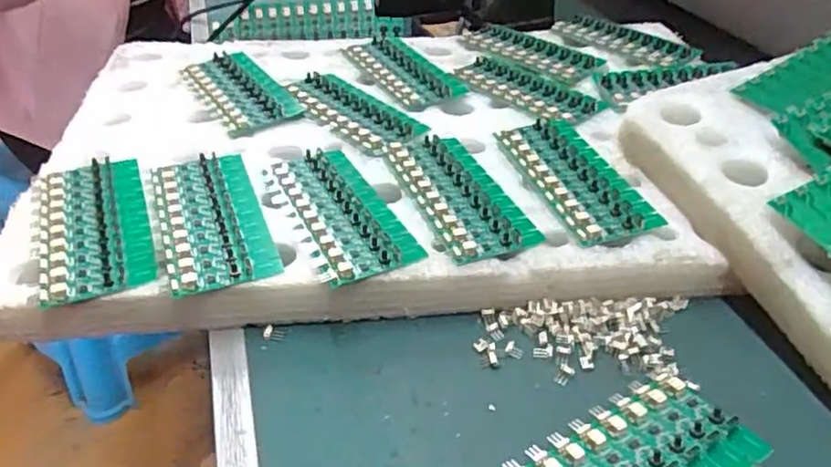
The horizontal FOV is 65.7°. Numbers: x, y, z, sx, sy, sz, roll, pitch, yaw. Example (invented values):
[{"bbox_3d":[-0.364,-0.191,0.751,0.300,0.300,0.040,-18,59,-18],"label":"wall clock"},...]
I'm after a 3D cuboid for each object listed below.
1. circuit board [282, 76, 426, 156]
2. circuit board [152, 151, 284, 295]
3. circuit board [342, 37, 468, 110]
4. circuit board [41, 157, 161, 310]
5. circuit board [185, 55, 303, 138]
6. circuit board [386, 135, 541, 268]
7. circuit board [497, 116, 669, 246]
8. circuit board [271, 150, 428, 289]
[{"bbox_3d":[-0.051,-0.105,0.529,0.065,0.008,0.139,-29,47,-31],"label":"circuit board"},{"bbox_3d":[-0.130,-0.013,0.412,0.062,0.008,0.132,-14,41,-18],"label":"circuit board"},{"bbox_3d":[-0.012,-0.153,0.592,0.060,0.006,0.135,-21,43,-24],"label":"circuit board"},{"bbox_3d":[-0.201,-0.007,0.405,0.061,0.008,0.133,-15,41,-19],"label":"circuit board"},{"bbox_3d":[-0.151,-0.127,0.550,0.063,0.012,0.137,-21,43,-25],"label":"circuit board"},{"bbox_3d":[0.031,-0.031,0.439,0.063,0.009,0.137,-14,40,-17],"label":"circuit board"},{"bbox_3d":[0.111,-0.041,0.452,0.061,0.012,0.134,-13,40,-16],"label":"circuit board"},{"bbox_3d":[-0.048,-0.018,0.420,0.060,0.006,0.135,-16,41,-20],"label":"circuit board"}]

